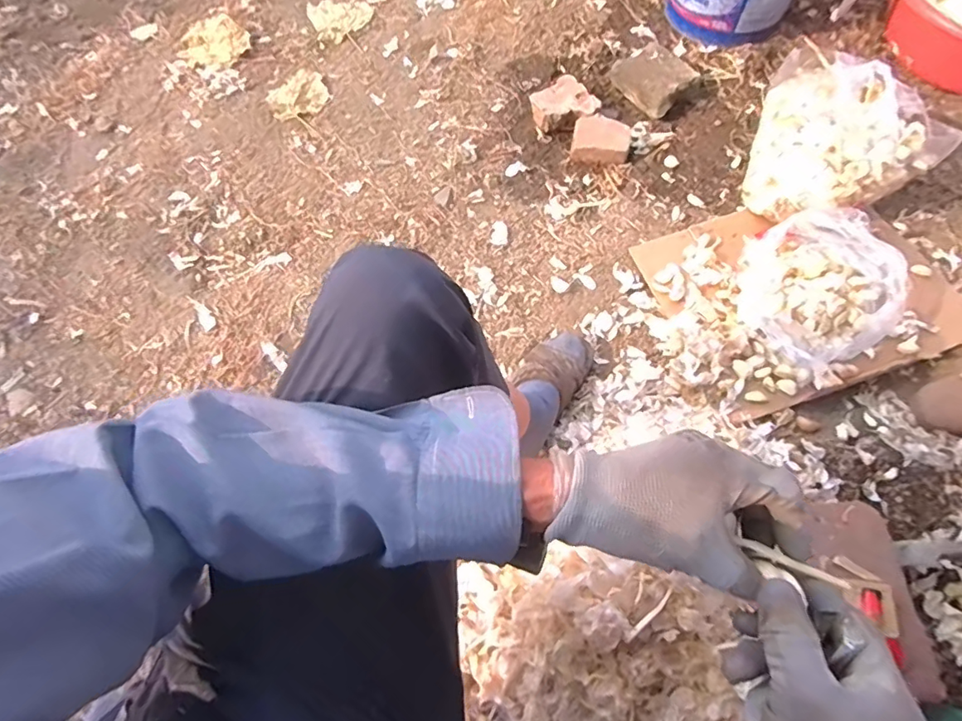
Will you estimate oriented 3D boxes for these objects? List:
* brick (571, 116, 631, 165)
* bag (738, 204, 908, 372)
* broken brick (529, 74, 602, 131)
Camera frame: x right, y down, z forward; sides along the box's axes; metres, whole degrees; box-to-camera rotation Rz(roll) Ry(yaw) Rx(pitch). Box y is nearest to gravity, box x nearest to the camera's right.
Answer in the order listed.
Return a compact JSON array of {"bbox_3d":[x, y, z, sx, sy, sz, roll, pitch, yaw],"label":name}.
[{"bbox_3d":[0.254,-0.462,1.107,0.116,0.048,0.092,16,66,11],"label":"brick"},{"bbox_3d":[0.575,-0.128,0.888,0.252,0.093,0.242,-29,66,-10],"label":"bag"},{"bbox_3d":[0.178,-0.557,1.154,0.126,0.050,0.132,-31,66,-11],"label":"broken brick"}]

